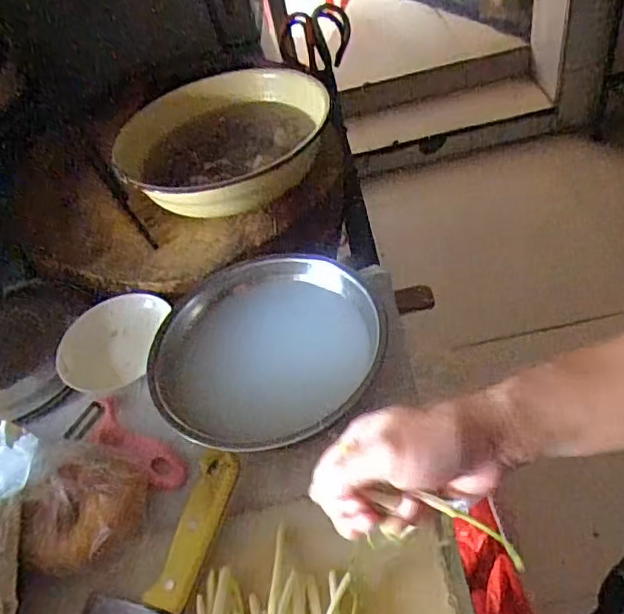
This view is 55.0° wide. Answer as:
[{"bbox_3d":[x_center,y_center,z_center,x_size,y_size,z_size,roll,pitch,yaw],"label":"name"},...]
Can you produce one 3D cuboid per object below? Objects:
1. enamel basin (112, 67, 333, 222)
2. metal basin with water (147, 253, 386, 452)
[{"bbox_3d":[-0.101,-0.183,0.663,0.239,0.072,0.240,-17,47,-1],"label":"enamel basin"},{"bbox_3d":[-0.041,0.032,0.500,0.186,0.047,0.157,-31,49,-14],"label":"metal basin with water"}]

